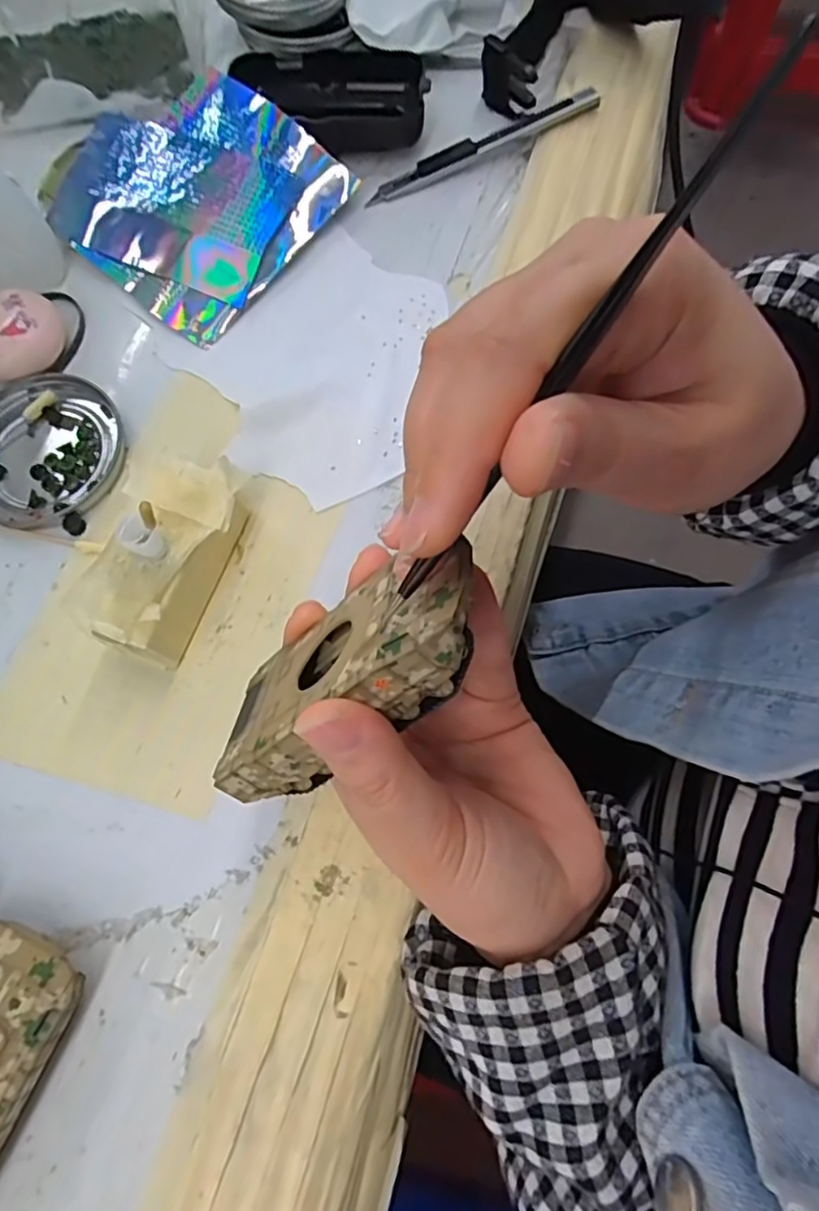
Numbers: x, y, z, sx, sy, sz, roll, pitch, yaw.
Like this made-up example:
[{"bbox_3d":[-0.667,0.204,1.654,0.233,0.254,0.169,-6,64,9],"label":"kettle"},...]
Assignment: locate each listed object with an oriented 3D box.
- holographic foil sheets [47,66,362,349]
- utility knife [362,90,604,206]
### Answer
[{"bbox_3d":[-0.116,-0.218,0.328,0.133,0.027,0.121,35,77,12],"label":"holographic foil sheets"},{"bbox_3d":[0.040,-0.250,0.337,0.132,0.013,0.013,-22,73,-5],"label":"utility knife"}]

